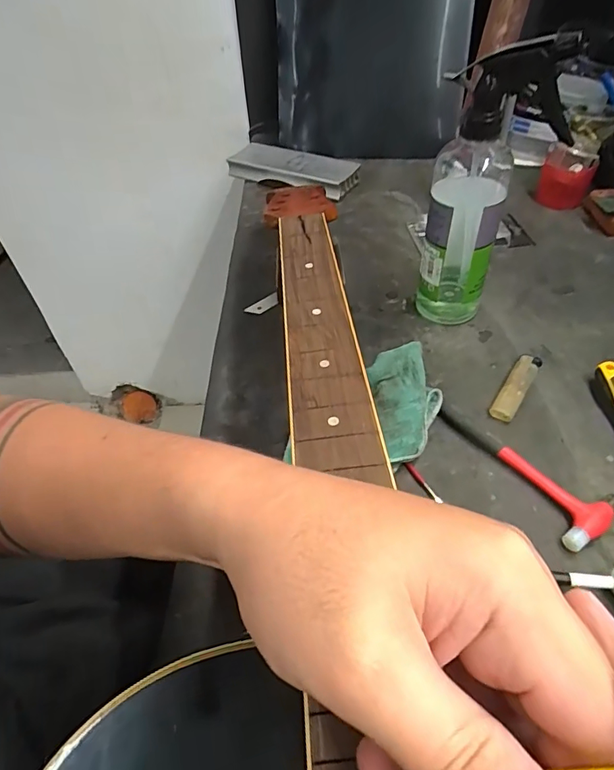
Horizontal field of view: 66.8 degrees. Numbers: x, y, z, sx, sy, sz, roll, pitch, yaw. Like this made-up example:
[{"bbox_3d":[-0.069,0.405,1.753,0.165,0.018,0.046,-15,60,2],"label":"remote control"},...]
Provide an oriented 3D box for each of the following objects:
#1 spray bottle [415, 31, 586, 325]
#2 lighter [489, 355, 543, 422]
[{"bbox_3d":[0.158,-0.163,0.420,0.093,0.235,0.059,9,47,12],"label":"spray bottle"},{"bbox_3d":[0.189,0.001,0.420,0.020,0.012,0.084,26,53,26],"label":"lighter"}]

